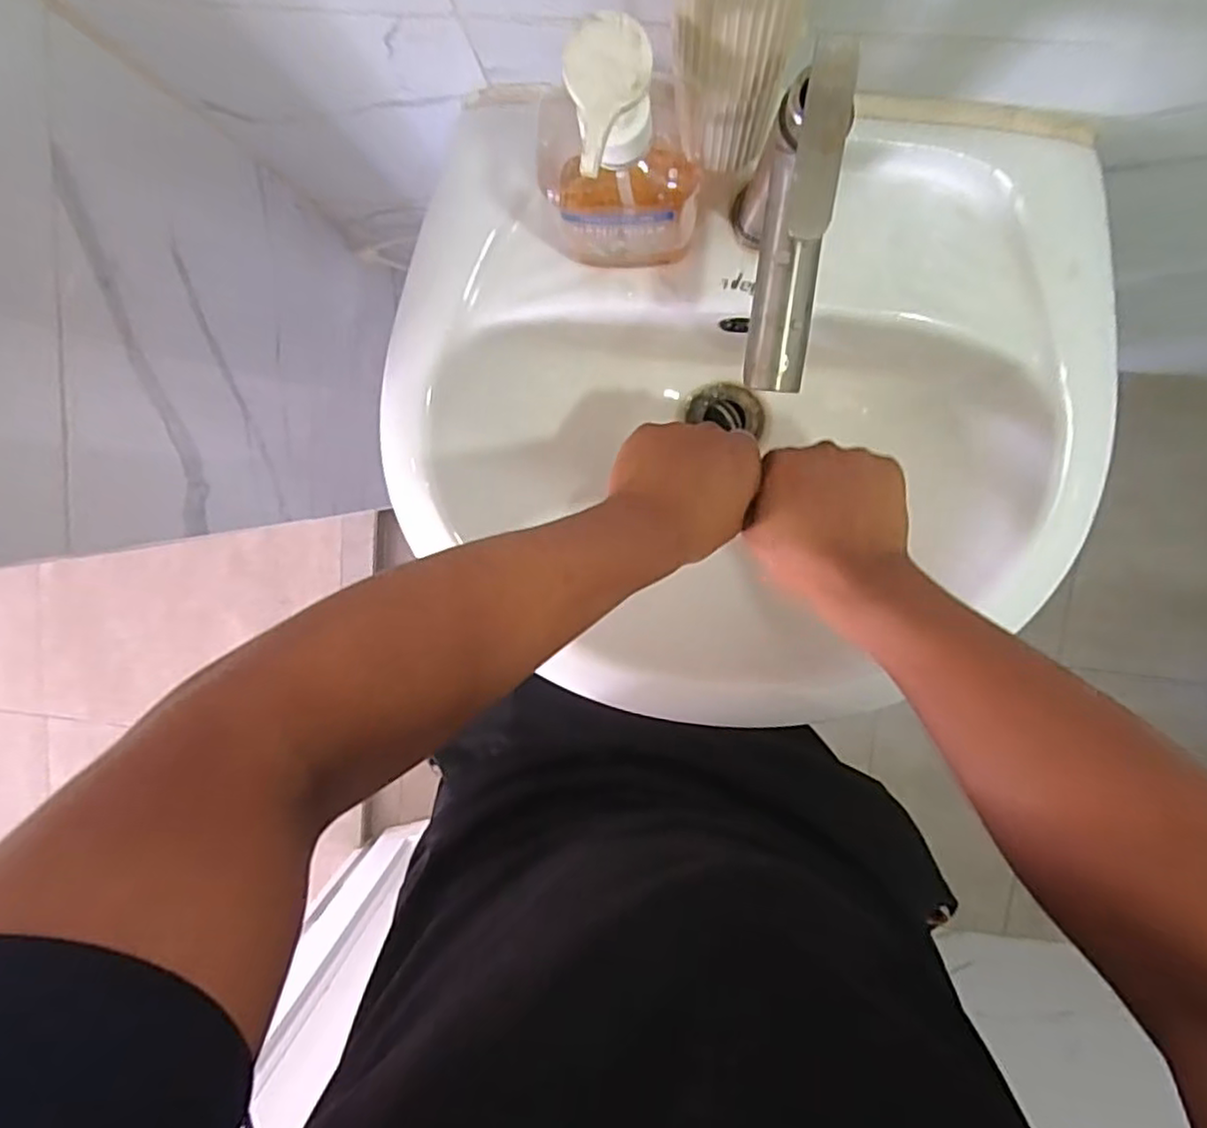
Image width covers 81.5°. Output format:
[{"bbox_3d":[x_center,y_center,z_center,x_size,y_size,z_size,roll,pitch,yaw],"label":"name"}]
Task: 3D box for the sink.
[{"bbox_3d":[0.093,-0.093,0.518,0.473,0.139,0.371,7,99,4],"label":"sink"}]

